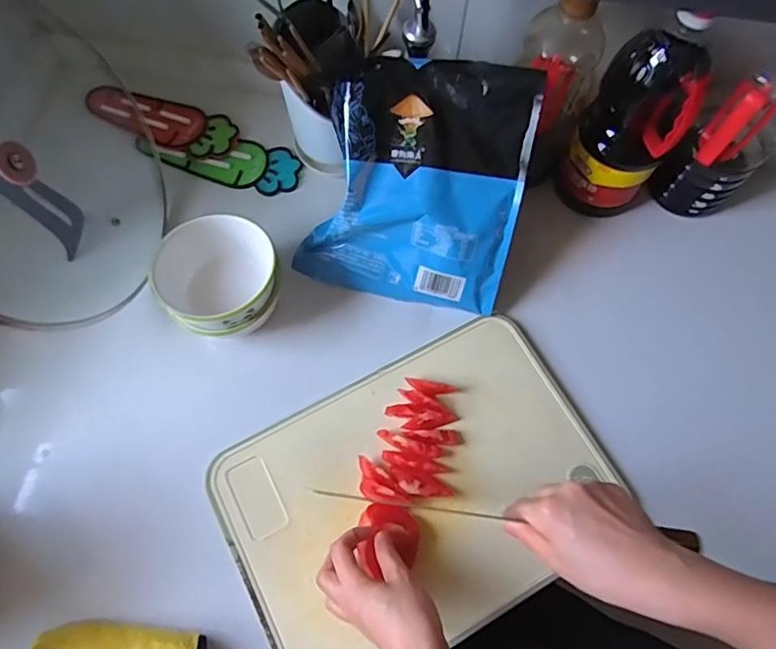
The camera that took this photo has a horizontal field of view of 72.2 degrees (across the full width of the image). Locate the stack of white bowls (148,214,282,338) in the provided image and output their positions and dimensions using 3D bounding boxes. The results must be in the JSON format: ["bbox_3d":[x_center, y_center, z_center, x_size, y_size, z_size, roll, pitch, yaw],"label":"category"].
[{"bbox_3d":[-0.189,-0.048,0.608,0.138,0.085,0.130,27,70,8],"label":"stack of white bowls"}]

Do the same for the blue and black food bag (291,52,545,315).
[{"bbox_3d":[0.024,-0.150,0.584,0.238,0.260,0.051,11,25,5],"label":"blue and black food bag"}]

